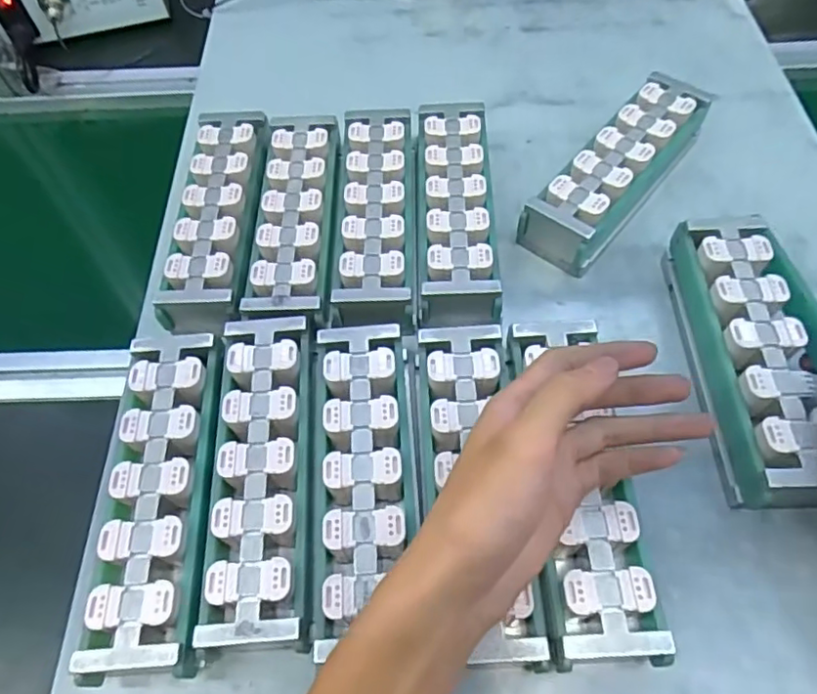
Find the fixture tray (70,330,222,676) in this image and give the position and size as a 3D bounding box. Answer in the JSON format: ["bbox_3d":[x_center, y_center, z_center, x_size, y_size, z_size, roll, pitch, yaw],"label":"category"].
[{"bbox_3d":[-0.144,0.083,0.353,0.060,0.045,0.196,-6,59,-1],"label":"fixture tray"}]

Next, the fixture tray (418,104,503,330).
[{"bbox_3d":[0.039,-0.101,0.459,0.062,0.061,0.199,0,62,2],"label":"fixture tray"}]

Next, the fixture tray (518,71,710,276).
[{"bbox_3d":[0.164,-0.137,0.472,0.056,0.052,0.196,35,67,21],"label":"fixture tray"}]

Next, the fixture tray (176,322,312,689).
[{"bbox_3d":[-0.087,0.074,0.355,0.063,0.043,0.194,-6,59,-1],"label":"fixture tray"}]

